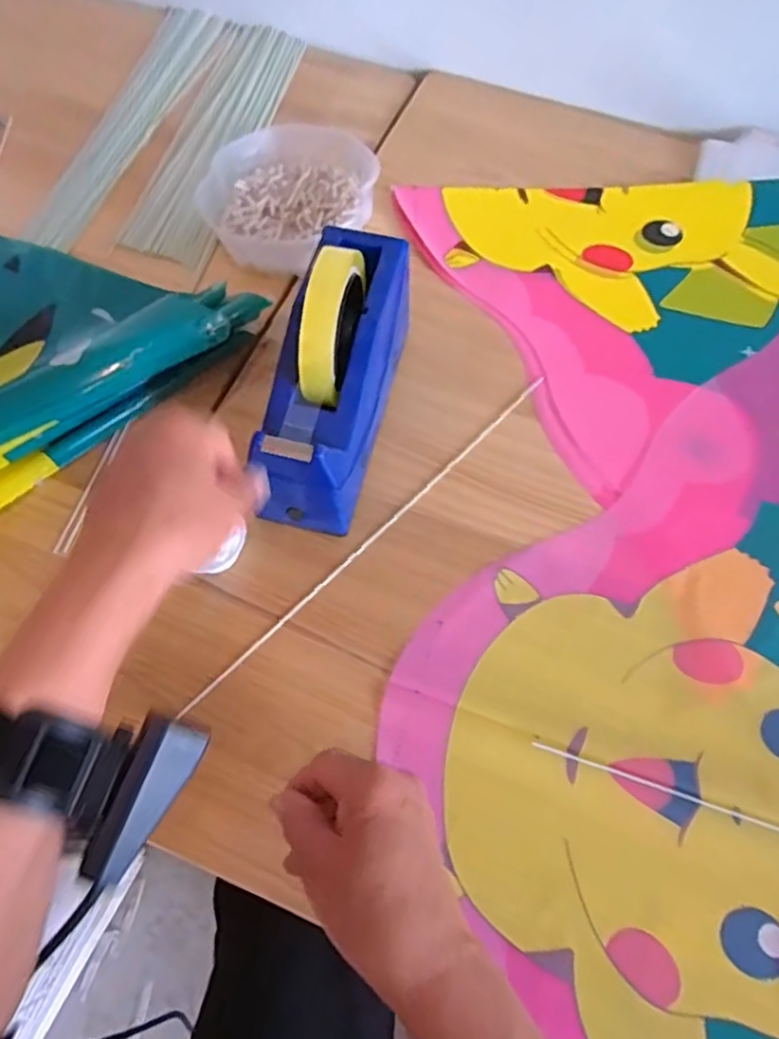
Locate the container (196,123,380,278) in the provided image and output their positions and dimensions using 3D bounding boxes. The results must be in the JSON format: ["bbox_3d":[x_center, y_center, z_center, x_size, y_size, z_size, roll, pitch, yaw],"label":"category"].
[{"bbox_3d":[-0.090,-0.300,0.592,0.153,0.042,0.154,-37,70,-17],"label":"container"}]

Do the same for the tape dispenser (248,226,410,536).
[{"bbox_3d":[-0.037,-0.102,0.442,0.063,0.132,0.197,13,65,6],"label":"tape dispenser"}]

